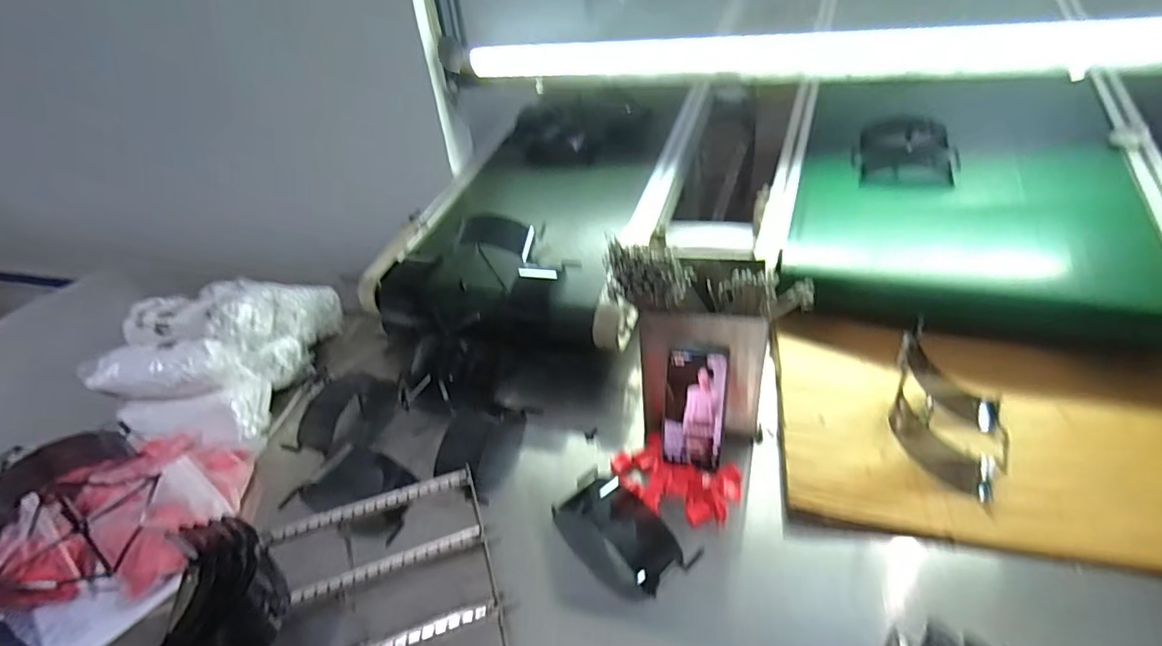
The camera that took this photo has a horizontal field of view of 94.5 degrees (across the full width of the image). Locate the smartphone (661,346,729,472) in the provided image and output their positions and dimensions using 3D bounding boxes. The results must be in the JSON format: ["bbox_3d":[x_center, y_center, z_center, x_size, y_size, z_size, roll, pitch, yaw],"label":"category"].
[{"bbox_3d":[0.144,0.109,0.678,0.073,0.151,0.016,6,13,16],"label":"smartphone"}]

